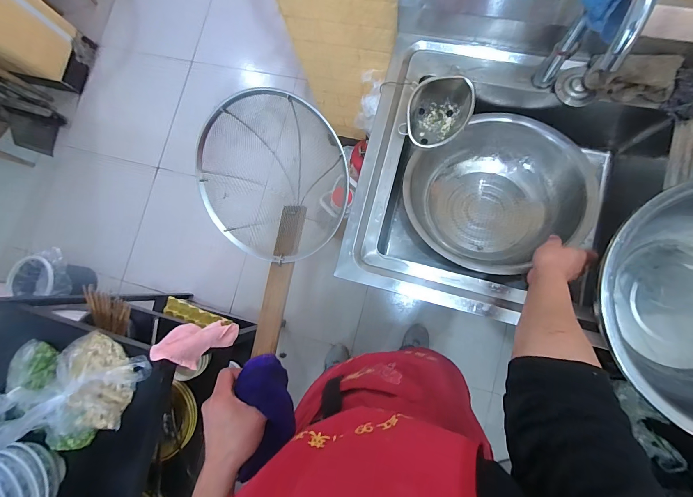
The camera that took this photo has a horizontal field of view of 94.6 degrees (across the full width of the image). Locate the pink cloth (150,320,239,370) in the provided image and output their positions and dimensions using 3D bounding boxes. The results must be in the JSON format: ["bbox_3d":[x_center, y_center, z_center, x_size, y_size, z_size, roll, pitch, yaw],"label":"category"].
[{"bbox_3d":[-0.382,0.236,0.793,0.115,0.237,0.082,2,84,8],"label":"pink cloth"}]

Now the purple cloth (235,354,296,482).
[{"bbox_3d":[-0.112,0.219,0.439,0.061,0.054,0.139,-15,69,6],"label":"purple cloth"}]

